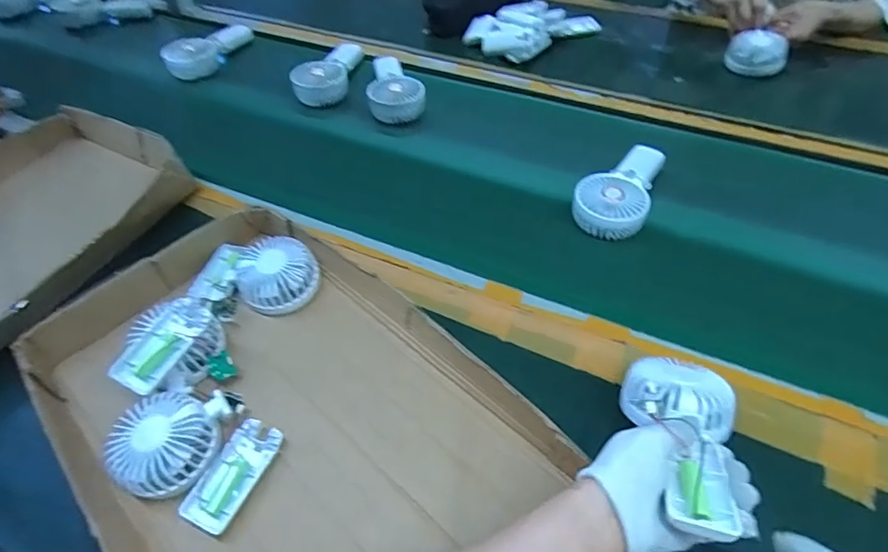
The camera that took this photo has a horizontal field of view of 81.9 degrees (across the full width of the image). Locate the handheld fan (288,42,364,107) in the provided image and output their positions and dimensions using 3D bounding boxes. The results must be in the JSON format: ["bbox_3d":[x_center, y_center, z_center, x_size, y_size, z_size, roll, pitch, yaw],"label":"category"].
[{"bbox_3d":[-0.200,-0.358,0.906,0.078,0.070,0.162,7,51,9],"label":"handheld fan"}]

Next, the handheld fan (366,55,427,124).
[{"bbox_3d":[-0.079,-0.326,0.876,0.090,0.058,0.168,-4,51,0],"label":"handheld fan"}]

